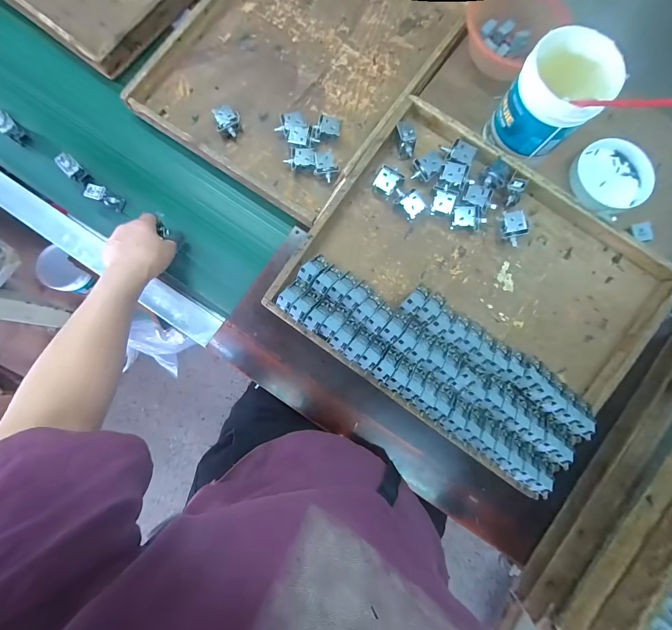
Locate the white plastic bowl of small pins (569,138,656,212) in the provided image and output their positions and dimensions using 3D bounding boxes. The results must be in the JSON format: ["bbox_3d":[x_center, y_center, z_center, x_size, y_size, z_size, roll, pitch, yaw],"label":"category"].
[{"bbox_3d":[0.456,-0.233,0.520,0.127,0.029,0.121,0,82,-1],"label":"white plastic bowl of small pins"}]

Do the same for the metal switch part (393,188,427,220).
[{"bbox_3d":[0.112,-0.175,0.488,0.032,0.030,0.051,-40,85,-6],"label":"metal switch part"}]

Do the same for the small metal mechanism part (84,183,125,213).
[{"bbox_3d":[-0.379,-0.194,0.512,0.009,0.056,0.025,12,81,31],"label":"small metal mechanism part"}]

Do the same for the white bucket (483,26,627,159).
[{"bbox_3d":[0.306,-0.307,0.433,0.118,0.122,0.114,-42,85,-6],"label":"white bucket"}]

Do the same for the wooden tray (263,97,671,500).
[{"bbox_3d":[0.214,-0.055,0.475,0.498,0.055,0.434,35,83,3],"label":"wooden tray"}]

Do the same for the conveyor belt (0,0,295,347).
[{"bbox_3d":[-0.495,-0.310,0.523,0.893,0.078,0.269,35,83,3],"label":"conveyor belt"}]

